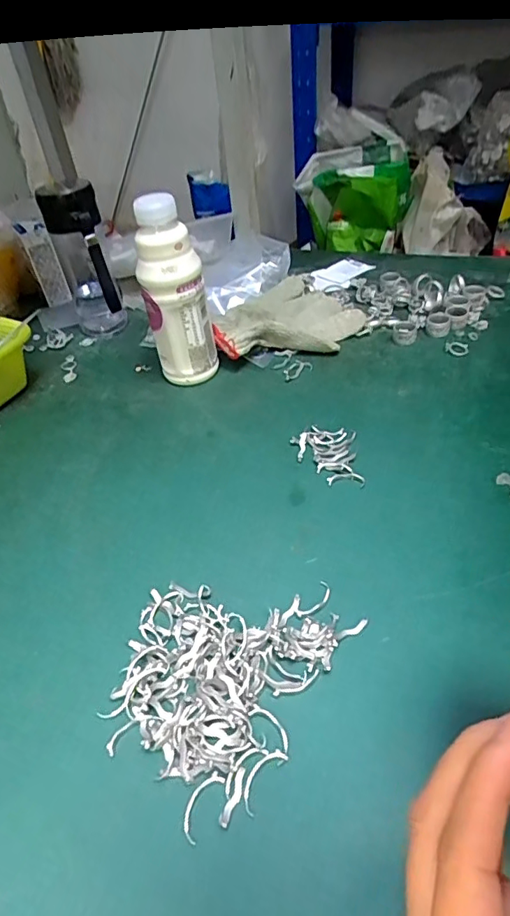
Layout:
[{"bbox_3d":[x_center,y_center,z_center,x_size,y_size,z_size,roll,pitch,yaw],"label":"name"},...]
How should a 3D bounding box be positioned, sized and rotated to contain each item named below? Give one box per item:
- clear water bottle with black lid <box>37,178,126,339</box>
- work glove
[{"bbox_3d":[-0.215,-0.247,0.668,0.063,0.189,0.080,-20,43,-14],"label":"clear water bottle with black lid"},{"bbox_3d":[0.037,-0.178,0.662,0.184,0.042,0.153,-11,42,-4],"label":"work glove"}]

